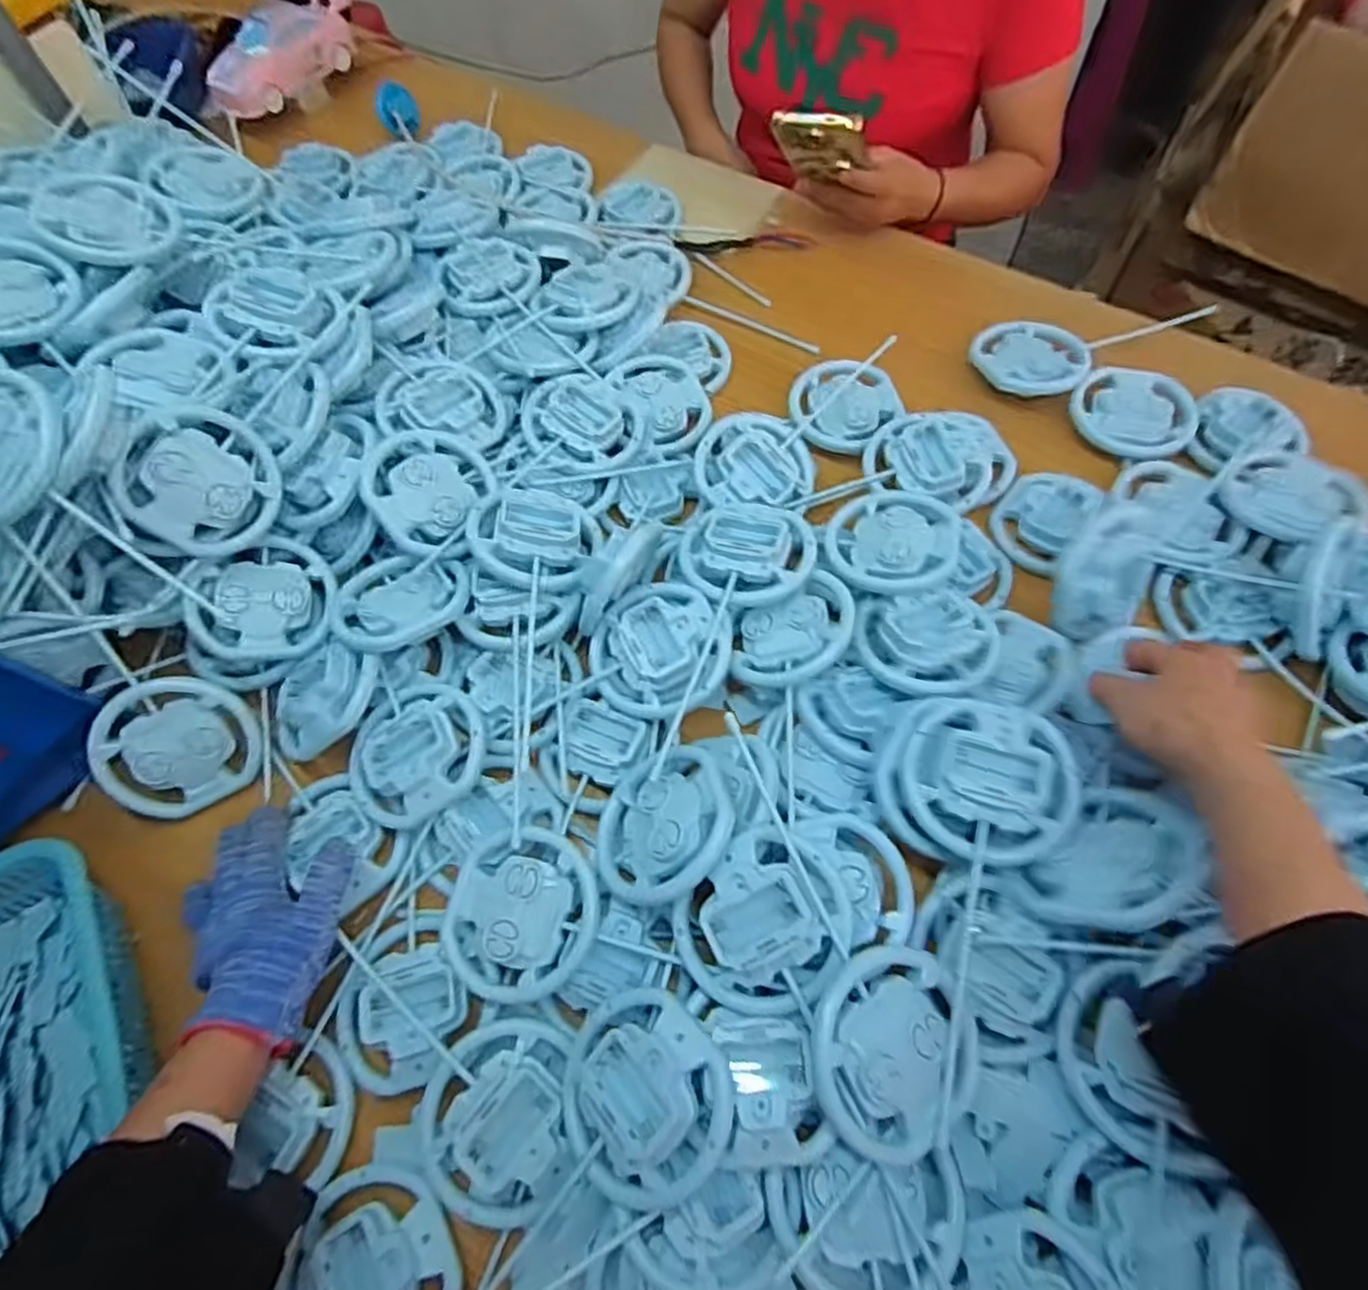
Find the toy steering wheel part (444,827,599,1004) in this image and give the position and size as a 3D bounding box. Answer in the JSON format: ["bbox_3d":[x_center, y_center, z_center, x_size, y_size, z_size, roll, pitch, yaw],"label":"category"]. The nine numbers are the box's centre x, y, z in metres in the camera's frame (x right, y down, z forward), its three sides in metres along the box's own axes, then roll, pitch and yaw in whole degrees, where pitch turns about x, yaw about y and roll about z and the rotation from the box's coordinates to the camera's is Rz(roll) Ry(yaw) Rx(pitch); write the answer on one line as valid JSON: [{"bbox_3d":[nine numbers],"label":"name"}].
[{"bbox_3d":[-0.103,0.172,0.477,0.095,0.031,0.100,-1,64,2],"label":"toy steering wheel part"}]

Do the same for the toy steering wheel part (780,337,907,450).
[{"bbox_3d":[0.141,-0.222,0.669,0.108,0.026,0.105,-6,64,-1],"label":"toy steering wheel part"}]

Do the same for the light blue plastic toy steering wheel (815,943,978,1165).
[{"bbox_3d":[0.114,0.219,0.408,0.096,0.017,0.096,7,68,-17],"label":"light blue plastic toy steering wheel"}]

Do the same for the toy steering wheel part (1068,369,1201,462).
[{"bbox_3d":[0.399,-0.207,0.661,0.101,0.014,0.102,-1,64,2],"label":"toy steering wheel part"}]

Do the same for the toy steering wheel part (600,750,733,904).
[{"bbox_3d":[-0.013,0.113,0.473,0.098,0.016,0.095,-12,54,36],"label":"toy steering wheel part"}]

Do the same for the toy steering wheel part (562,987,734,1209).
[{"bbox_3d":[-0.022,0.249,0.411,0.093,0.044,0.102,-1,64,2],"label":"toy steering wheel part"}]

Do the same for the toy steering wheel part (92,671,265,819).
[{"bbox_3d":[-0.361,0.076,0.531,0.099,0.016,0.102,-6,105,-21],"label":"toy steering wheel part"}]

